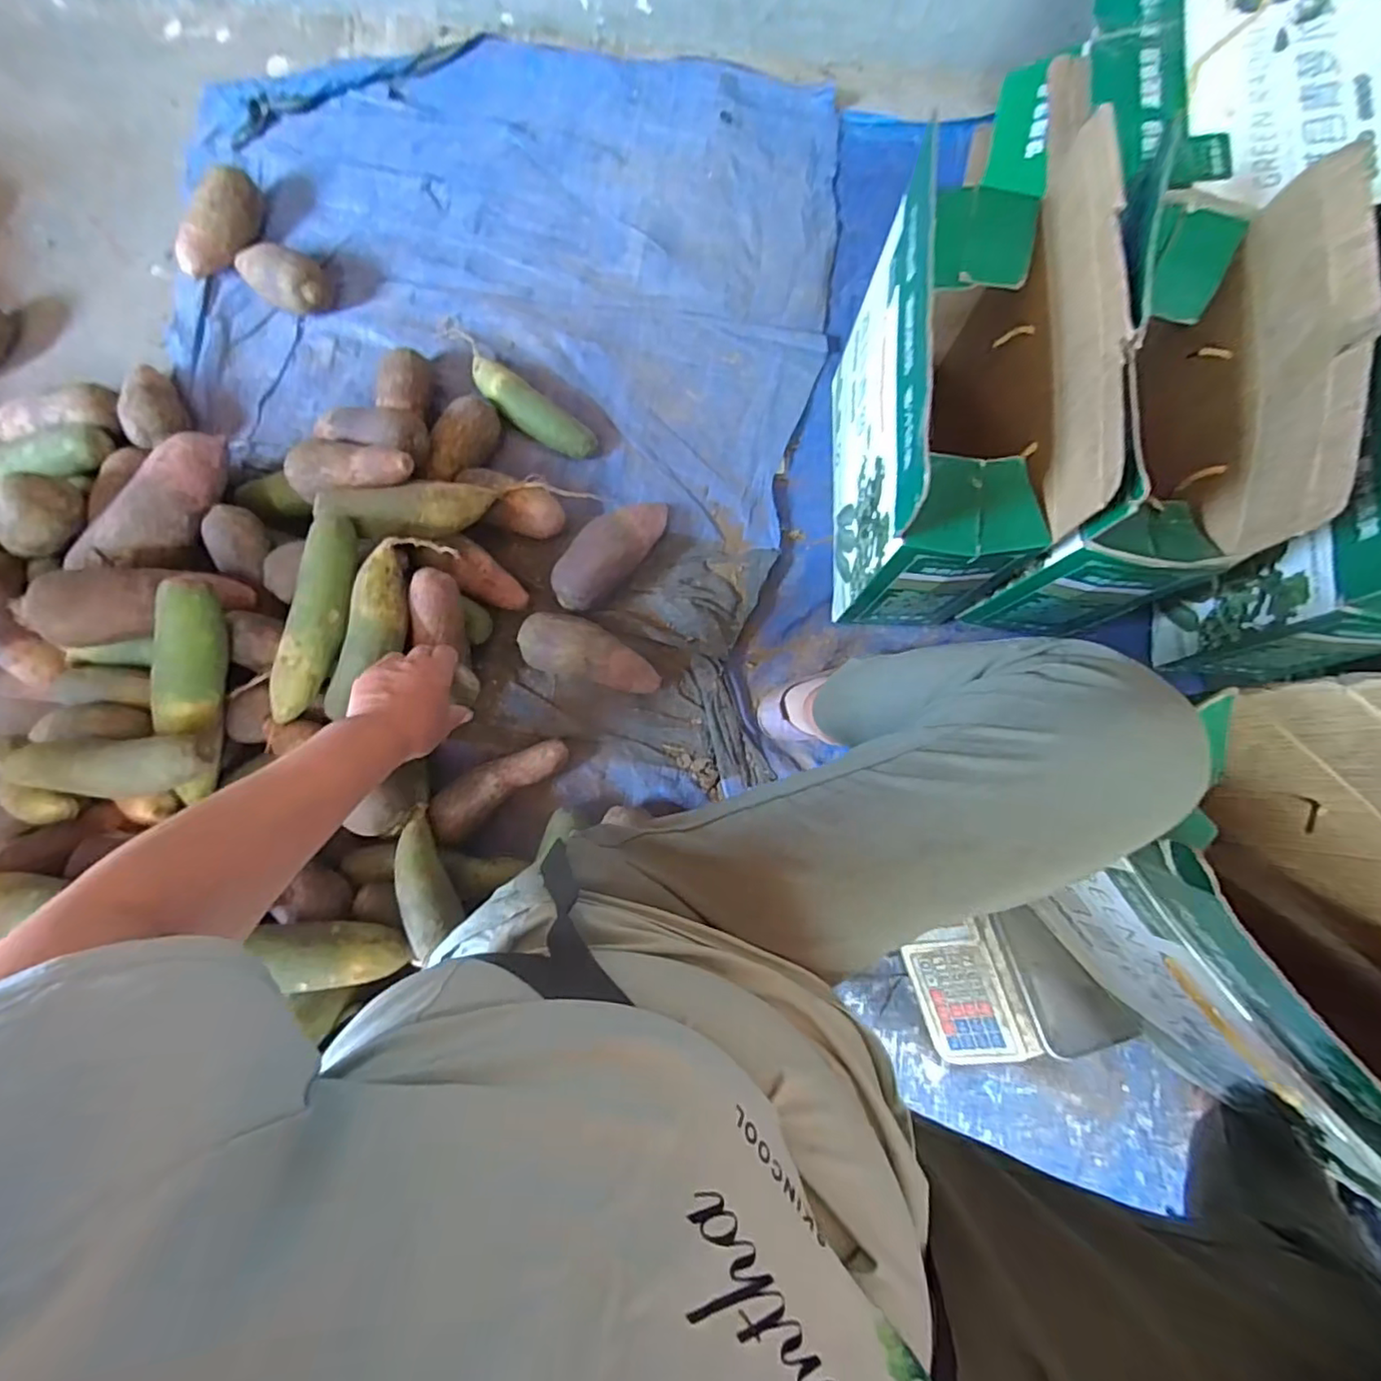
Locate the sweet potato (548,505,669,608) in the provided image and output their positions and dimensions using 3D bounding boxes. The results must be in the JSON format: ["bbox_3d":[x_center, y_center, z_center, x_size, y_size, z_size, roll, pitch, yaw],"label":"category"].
[{"bbox_3d":[-0.101,-0.178,0.793,0.178,0.063,0.076,-44,85,-6],"label":"sweet potato"}]

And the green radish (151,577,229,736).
[{"bbox_3d":[-0.506,-0.033,0.632,0.048,0.053,0.161,10,100,0],"label":"green radish"}]

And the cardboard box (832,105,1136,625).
[{"bbox_3d":[0.266,-0.306,0.656,0.165,0.365,0.401,2,82,1],"label":"cardboard box"}]

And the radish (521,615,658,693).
[{"bbox_3d":[-0.121,-0.043,0.760,0.175,0.060,0.067,21,83,-11],"label":"radish"}]

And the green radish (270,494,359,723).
[{"bbox_3d":[-0.398,-0.077,0.662,0.059,0.040,0.225,9,83,0],"label":"green radish"}]

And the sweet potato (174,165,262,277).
[{"bbox_3d":[-0.643,-0.637,0.849,0.054,0.065,0.152,32,83,3],"label":"sweet potato"}]

